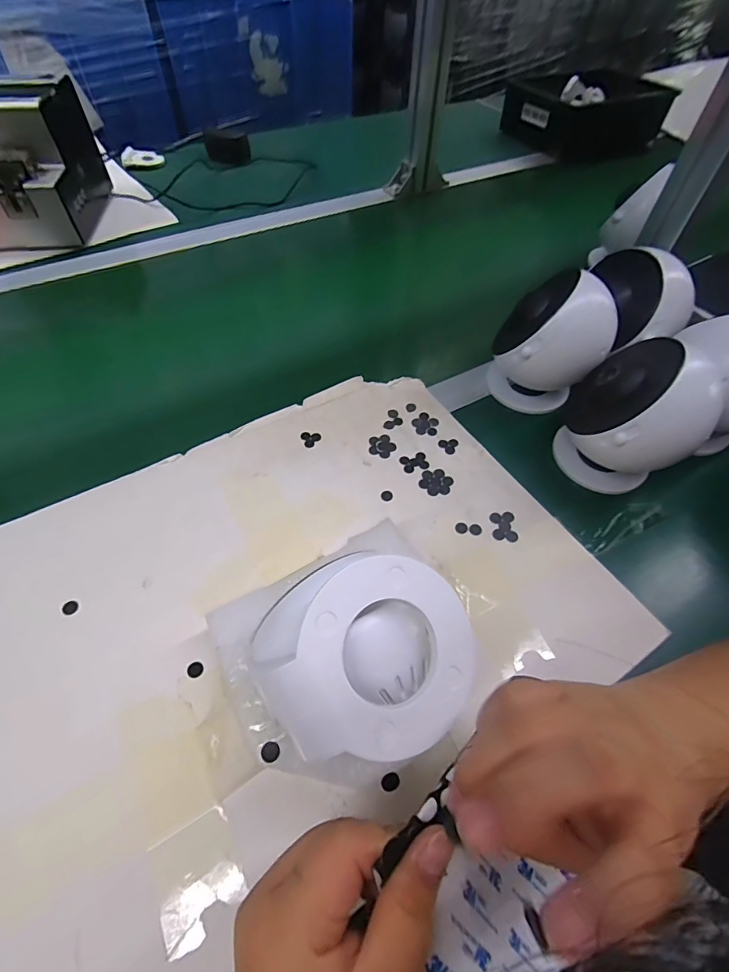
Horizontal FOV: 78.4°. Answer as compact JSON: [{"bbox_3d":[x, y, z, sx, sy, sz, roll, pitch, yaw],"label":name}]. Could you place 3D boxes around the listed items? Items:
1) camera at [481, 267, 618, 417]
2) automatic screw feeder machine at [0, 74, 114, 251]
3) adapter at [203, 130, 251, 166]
[{"bbox_3d":[0.175,-0.131,0.425,0.094,0.119,0.080,24,57,14],"label":"camera"},{"bbox_3d":[-0.459,-0.447,0.614,0.125,0.142,0.188,-5,55,-6],"label":"automatic screw feeder machine"},{"bbox_3d":[-0.252,-0.617,0.815,0.080,0.047,0.026,11,55,5],"label":"adapter"}]

